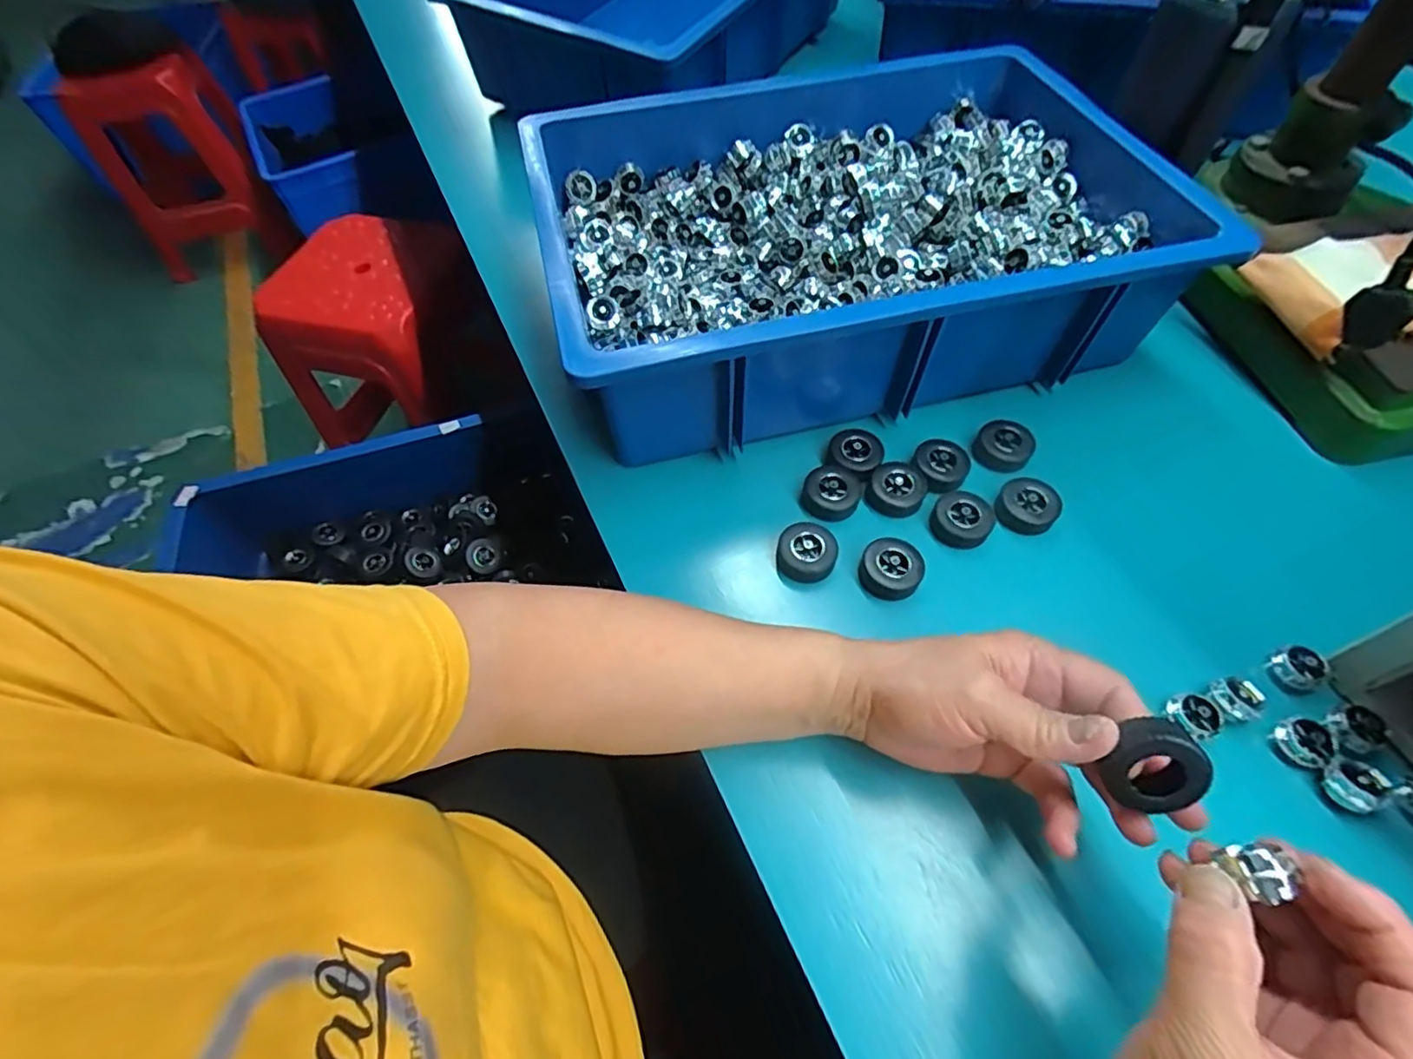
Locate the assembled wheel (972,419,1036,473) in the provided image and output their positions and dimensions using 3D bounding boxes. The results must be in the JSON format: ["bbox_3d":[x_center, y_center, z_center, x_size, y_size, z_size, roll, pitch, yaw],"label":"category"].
[{"bbox_3d":[0.206,-0.058,0.433,0.037,0.016,0.033,28,64,19],"label":"assembled wheel"}]

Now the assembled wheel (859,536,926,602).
[{"bbox_3d":[0.114,0.024,0.385,0.036,0.015,0.035,-2,58,3],"label":"assembled wheel"}]

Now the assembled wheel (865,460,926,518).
[{"bbox_3d":[0.126,-0.026,0.418,0.037,0.024,0.031,23,63,17],"label":"assembled wheel"}]

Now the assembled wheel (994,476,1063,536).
[{"bbox_3d":[0.209,-0.015,0.407,0.036,0.012,0.037,-2,58,3],"label":"assembled wheel"}]

